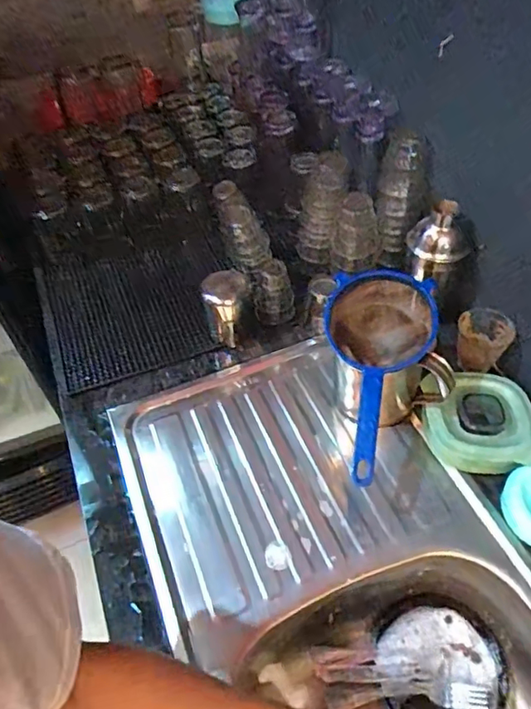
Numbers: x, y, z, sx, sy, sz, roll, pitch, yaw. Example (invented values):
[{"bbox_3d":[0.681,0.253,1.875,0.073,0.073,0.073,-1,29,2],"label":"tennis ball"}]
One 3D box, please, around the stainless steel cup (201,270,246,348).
[{"bbox_3d":[-0.057,-0.068,0.827,0.068,0.106,0.079,-10,49,-5],"label":"stainless steel cup"}]

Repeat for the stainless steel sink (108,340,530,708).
[{"bbox_3d":[0.103,0.315,0.622,0.389,0.136,0.744,-19,50,-12],"label":"stainless steel sink"}]

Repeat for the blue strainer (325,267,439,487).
[{"bbox_3d":[0.137,0.027,0.671,0.126,0.103,0.266,3,71,-2],"label":"blue strainer"}]

